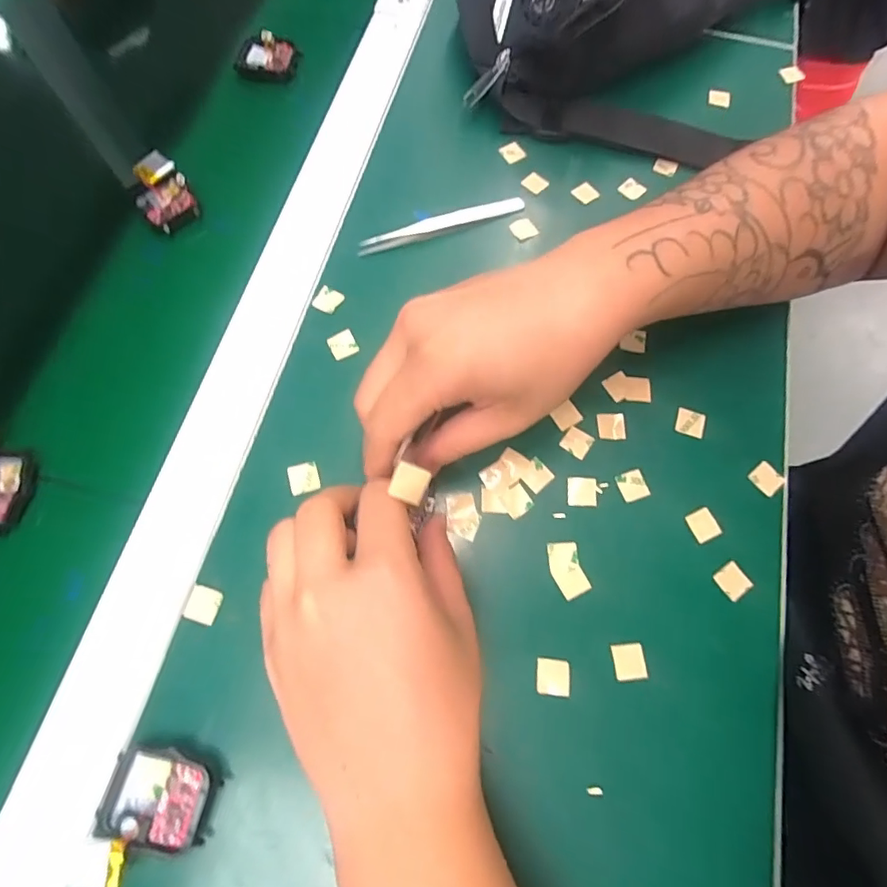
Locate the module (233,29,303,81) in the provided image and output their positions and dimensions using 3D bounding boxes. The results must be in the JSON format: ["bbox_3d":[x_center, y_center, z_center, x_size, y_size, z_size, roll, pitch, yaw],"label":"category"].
[{"bbox_3d":[-0.134,-0.300,0.392,0.045,0.008,0.043,6,70,2],"label":"module"}]

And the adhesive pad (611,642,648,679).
[{"bbox_3d":[0.092,0.108,0.251,0.015,0.004,0.016,-4,70,-2],"label":"adhesive pad"}]

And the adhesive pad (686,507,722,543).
[{"bbox_3d":[0.142,0.044,0.277,0.014,0.004,0.016,-25,74,-5],"label":"adhesive pad"}]

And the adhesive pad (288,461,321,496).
[{"bbox_3d":[-0.076,0.019,0.278,0.016,0.004,0.017,-14,71,-5],"label":"adhesive pad"}]

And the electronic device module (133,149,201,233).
[{"bbox_3d":[-0.188,-0.168,0.339,0.033,0.015,0.054,-31,73,-11],"label":"electronic device module"}]

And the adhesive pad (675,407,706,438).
[{"bbox_3d":[0.145,-0.012,0.298,0.015,0.004,0.015,16,77,9],"label":"adhesive pad"}]

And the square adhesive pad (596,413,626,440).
[{"bbox_3d":[0.097,-0.010,0.294,0.015,0.004,0.016,-1,70,-1],"label":"square adhesive pad"}]

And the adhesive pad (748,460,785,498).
[{"bbox_3d":[0.183,0.019,0.286,0.015,0.004,0.016,-39,75,-13],"label":"adhesive pad"}]

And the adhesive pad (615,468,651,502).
[{"bbox_3d":[0.106,0.023,0.283,0.015,0.004,0.016,-22,71,-8],"label":"adhesive pad"}]

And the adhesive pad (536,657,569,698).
[{"bbox_3d":[0.054,0.114,0.247,0.015,0.004,0.016,6,70,2],"label":"adhesive pad"}]

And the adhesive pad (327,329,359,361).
[{"bbox_3d":[-0.061,-0.061,0.306,0.016,0.004,0.017,-28,72,-10],"label":"adhesive pad"}]

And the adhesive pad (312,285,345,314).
[{"bbox_3d":[-0.072,-0.090,0.316,0.016,0.004,0.016,25,72,9],"label":"adhesive pad"}]

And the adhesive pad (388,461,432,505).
[{"bbox_3d":[-0.013,0.017,0.215,0.015,0.004,0.014,30,77,-17],"label":"adhesive pad"}]

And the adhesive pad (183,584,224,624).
[{"bbox_3d":[-0.120,0.080,0.253,0.016,0.004,0.017,14,70,5],"label":"adhesive pad"}]

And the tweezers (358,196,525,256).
[{"bbox_3d":[0.001,-0.145,0.336,0.116,0.013,0.013,-22,72,-8],"label":"tweezers"}]

